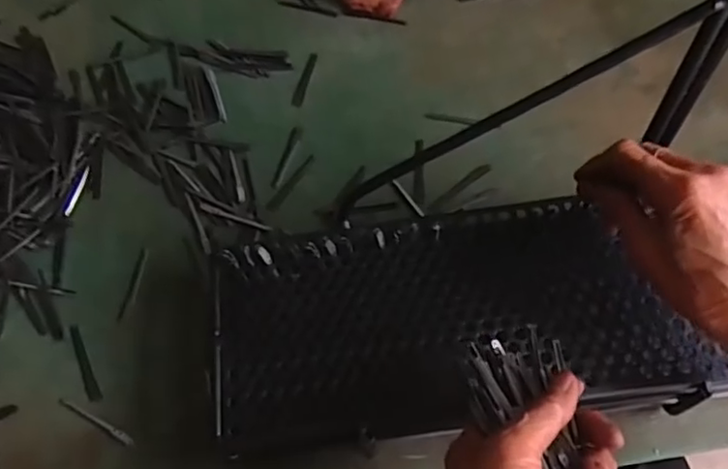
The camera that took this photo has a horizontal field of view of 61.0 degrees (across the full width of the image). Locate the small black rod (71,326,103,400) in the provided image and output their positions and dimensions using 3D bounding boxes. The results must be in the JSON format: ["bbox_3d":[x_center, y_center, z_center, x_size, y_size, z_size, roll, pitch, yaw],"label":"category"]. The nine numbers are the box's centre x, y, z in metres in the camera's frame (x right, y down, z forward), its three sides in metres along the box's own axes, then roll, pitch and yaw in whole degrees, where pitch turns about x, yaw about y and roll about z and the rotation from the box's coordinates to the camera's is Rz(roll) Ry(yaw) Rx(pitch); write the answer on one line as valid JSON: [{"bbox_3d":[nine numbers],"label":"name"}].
[{"bbox_3d":[-0.212,0.096,0.467,0.009,0.004,0.067,-27,65,-12],"label":"small black rod"}]

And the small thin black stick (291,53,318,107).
[{"bbox_3d":[-0.057,-0.149,0.595,0.010,0.004,0.067,10,63,6],"label":"small thin black stick"}]

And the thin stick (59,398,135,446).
[{"bbox_3d":[-0.195,0.135,0.448,0.067,0.004,0.006,25,66,14],"label":"thin stick"}]

